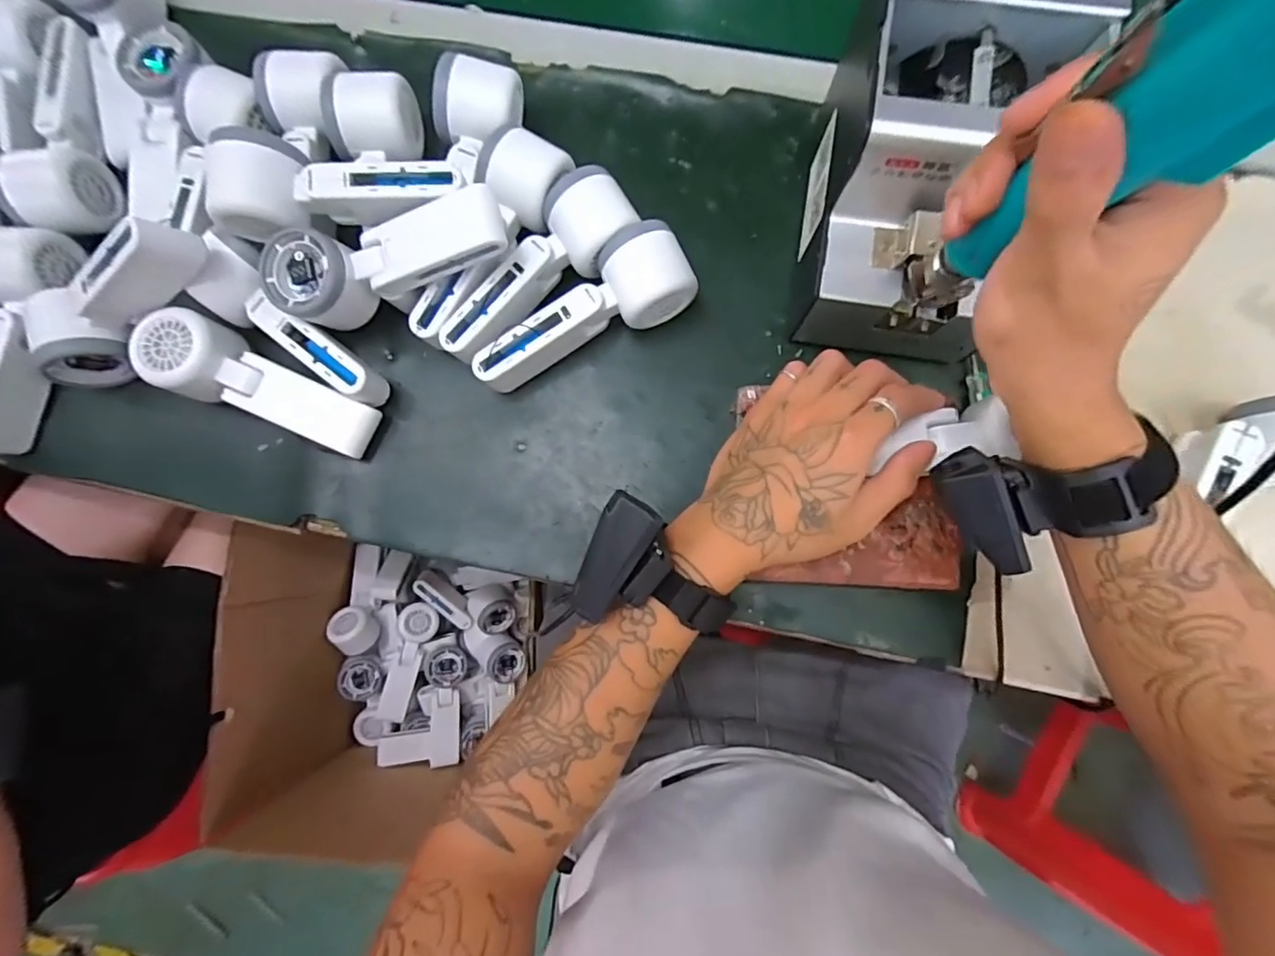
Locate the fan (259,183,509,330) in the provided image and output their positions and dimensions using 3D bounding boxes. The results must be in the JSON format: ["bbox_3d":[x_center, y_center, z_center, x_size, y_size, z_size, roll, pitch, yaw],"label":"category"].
[{"bbox_3d":[-0.170,-0.154,0.378,0.163,0.048,0.062,-14,83,1],"label":"fan"}]

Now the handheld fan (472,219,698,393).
[{"bbox_3d":[-0.037,-0.113,0.400,0.164,0.050,0.056,-34,84,-1],"label":"handheld fan"}]

